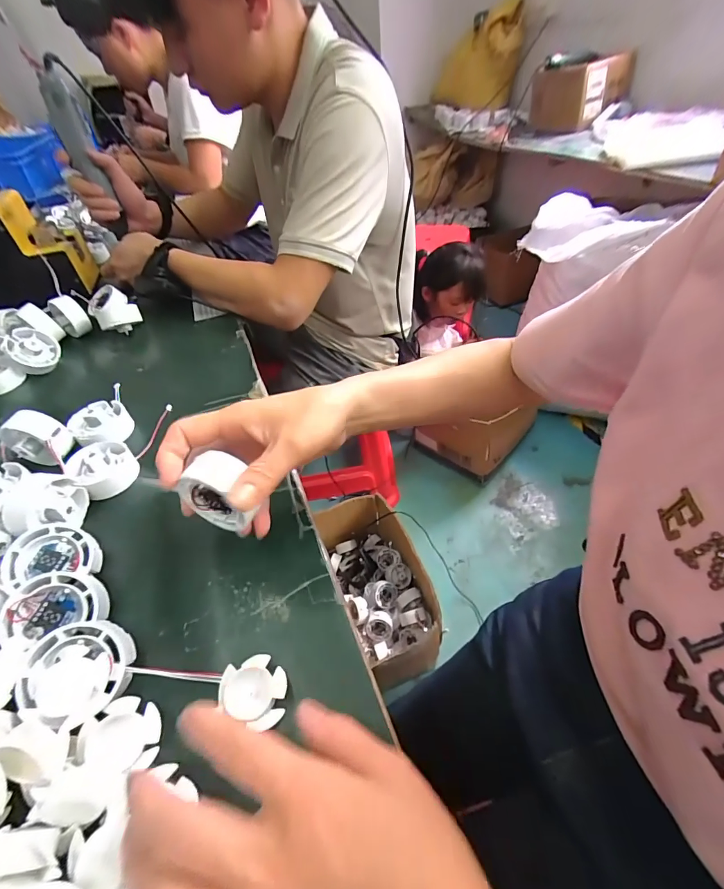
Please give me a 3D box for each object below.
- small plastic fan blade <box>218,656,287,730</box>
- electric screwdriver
[{"bbox_3d":[-0.065,0.149,0.236,0.038,0.015,0.034,-4,46,2],"label":"small plastic fan blade"},{"bbox_3d":[-0.411,-0.421,0.573,0.036,0.196,0.052,-28,50,-20],"label":"electric screwdriver"}]

